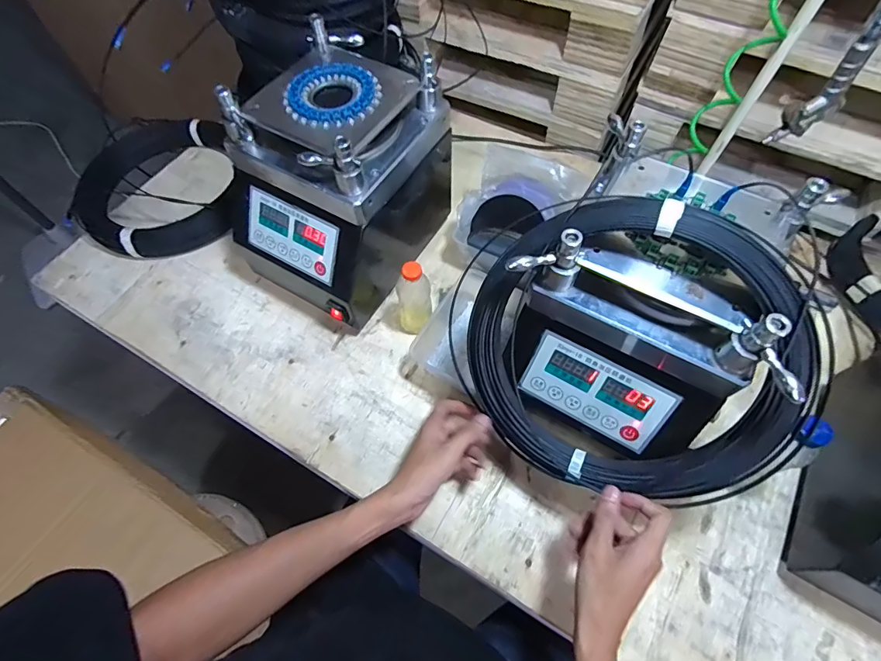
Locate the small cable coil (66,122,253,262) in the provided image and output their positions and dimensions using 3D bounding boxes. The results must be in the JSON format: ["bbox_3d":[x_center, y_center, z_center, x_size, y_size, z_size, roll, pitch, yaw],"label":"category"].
[{"bbox_3d":[-0.525,-0.260,0.808,0.323,0.062,0.284,41,70,20],"label":"small cable coil"}]

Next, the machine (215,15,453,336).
[{"bbox_3d":[-0.138,-0.203,0.639,0.196,0.290,0.280,26,66,14],"label":"machine"}]

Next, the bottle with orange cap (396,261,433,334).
[{"bbox_3d":[-0.041,-0.049,0.642,0.054,0.140,0.045,-5,62,-1],"label":"bottle with orange cap"}]

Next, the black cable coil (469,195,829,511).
[{"bbox_3d":[0.180,0.030,0.432,0.308,0.304,0.024,7,22,24],"label":"black cable coil"}]

